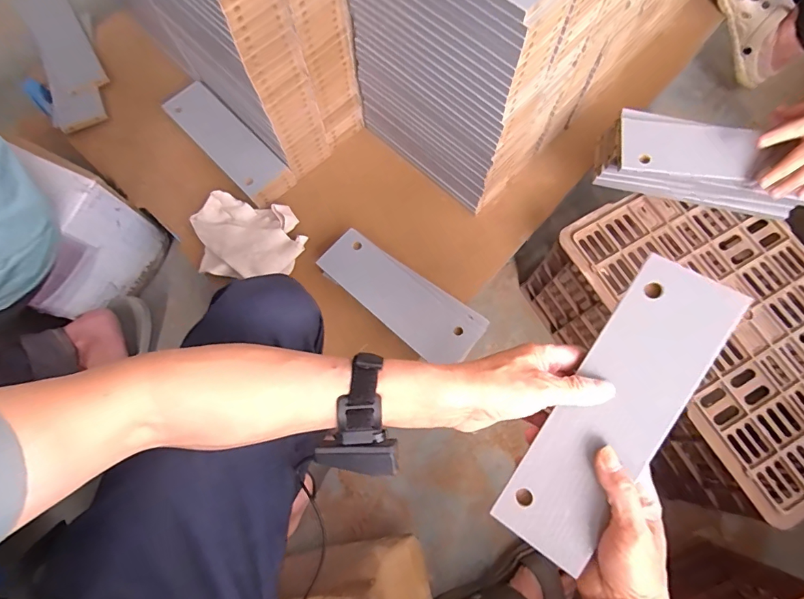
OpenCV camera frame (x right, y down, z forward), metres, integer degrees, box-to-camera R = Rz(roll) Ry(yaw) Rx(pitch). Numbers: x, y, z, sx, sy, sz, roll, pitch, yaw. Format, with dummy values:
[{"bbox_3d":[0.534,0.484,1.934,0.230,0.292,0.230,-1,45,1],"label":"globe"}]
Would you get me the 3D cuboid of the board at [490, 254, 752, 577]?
[{"bbox_3d":[0.181,0.095,0.362,0.083,0.007,0.263,32,91,19],"label":"board"}]

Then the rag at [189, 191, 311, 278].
[{"bbox_3d":[-0.267,-0.102,0.737,0.208,0.061,0.152,9,74,4],"label":"rag"}]

